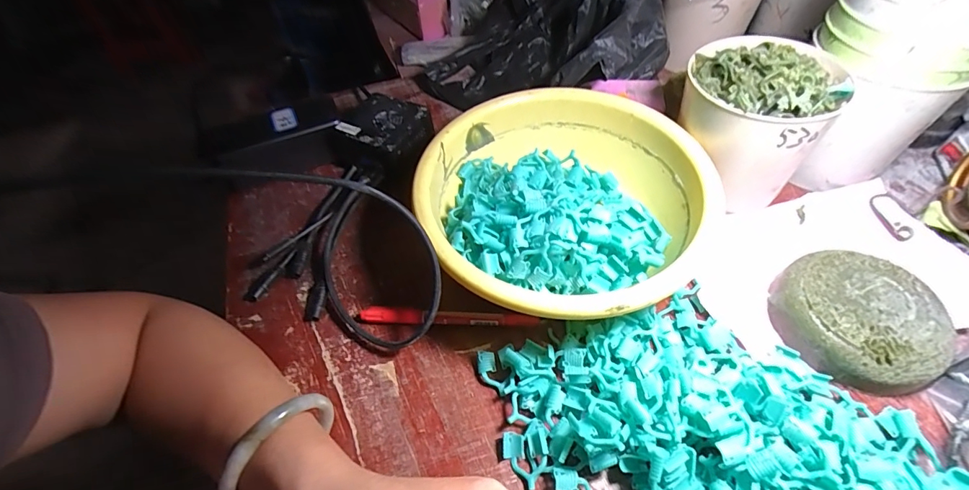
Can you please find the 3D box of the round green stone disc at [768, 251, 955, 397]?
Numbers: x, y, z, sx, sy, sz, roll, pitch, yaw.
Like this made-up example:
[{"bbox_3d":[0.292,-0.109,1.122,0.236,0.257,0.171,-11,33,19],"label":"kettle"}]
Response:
[{"bbox_3d":[0.268,0.053,0.314,0.095,0.032,0.093,-2,52,3],"label":"round green stone disc"}]

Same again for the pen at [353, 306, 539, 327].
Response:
[{"bbox_3d":[-0.031,0.058,0.347,0.146,0.010,0.011,1,52,5],"label":"pen"}]

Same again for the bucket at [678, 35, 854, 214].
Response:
[{"bbox_3d":[0.220,-0.101,0.366,0.108,0.119,0.098,30,60,25],"label":"bucket"}]

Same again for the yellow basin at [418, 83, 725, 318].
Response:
[{"bbox_3d":[0.066,-0.034,0.358,0.217,0.070,0.231,-2,52,3],"label":"yellow basin"}]

